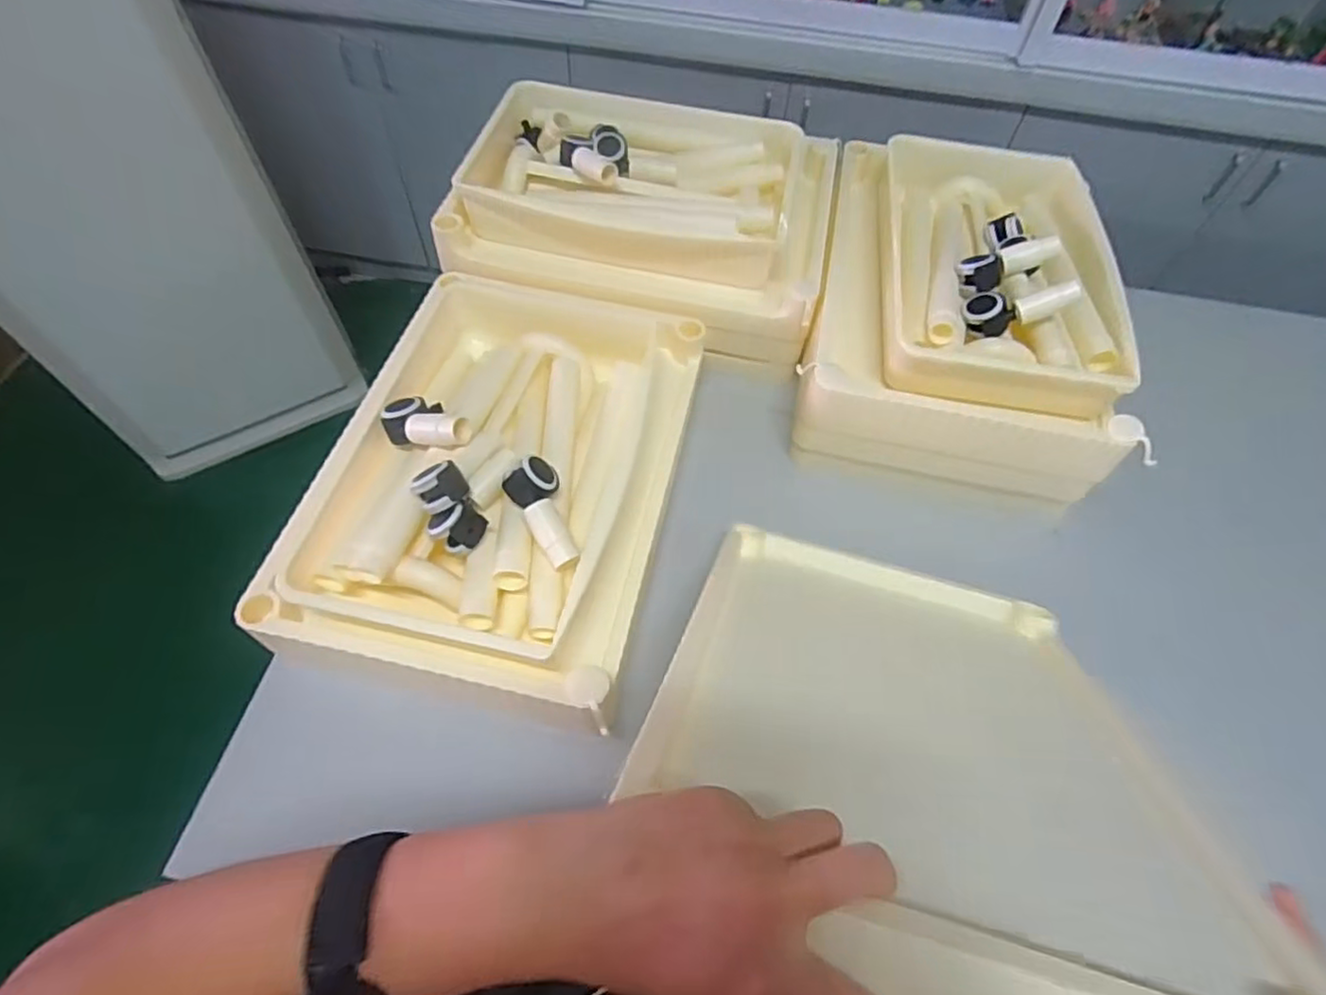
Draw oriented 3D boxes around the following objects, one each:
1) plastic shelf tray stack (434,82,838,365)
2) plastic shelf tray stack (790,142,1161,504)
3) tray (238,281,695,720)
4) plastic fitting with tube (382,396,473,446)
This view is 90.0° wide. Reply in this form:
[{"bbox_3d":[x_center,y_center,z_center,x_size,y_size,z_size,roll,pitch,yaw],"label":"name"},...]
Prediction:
[{"bbox_3d":[-0.019,-0.375,0.889,0.465,0.172,0.308,11,58,5],"label":"plastic shelf tray stack"},{"bbox_3d":[0.348,-0.244,0.815,0.324,0.167,0.448,10,58,4],"label":"plastic shelf tray stack"},{"bbox_3d":[-0.156,-0.045,0.659,0.315,0.109,0.438,13,58,6],"label":"tray"},{"bbox_3d":[-0.224,-0.072,0.631,0.098,0.030,0.055,19,57,32],"label":"plastic fitting with tube"}]

